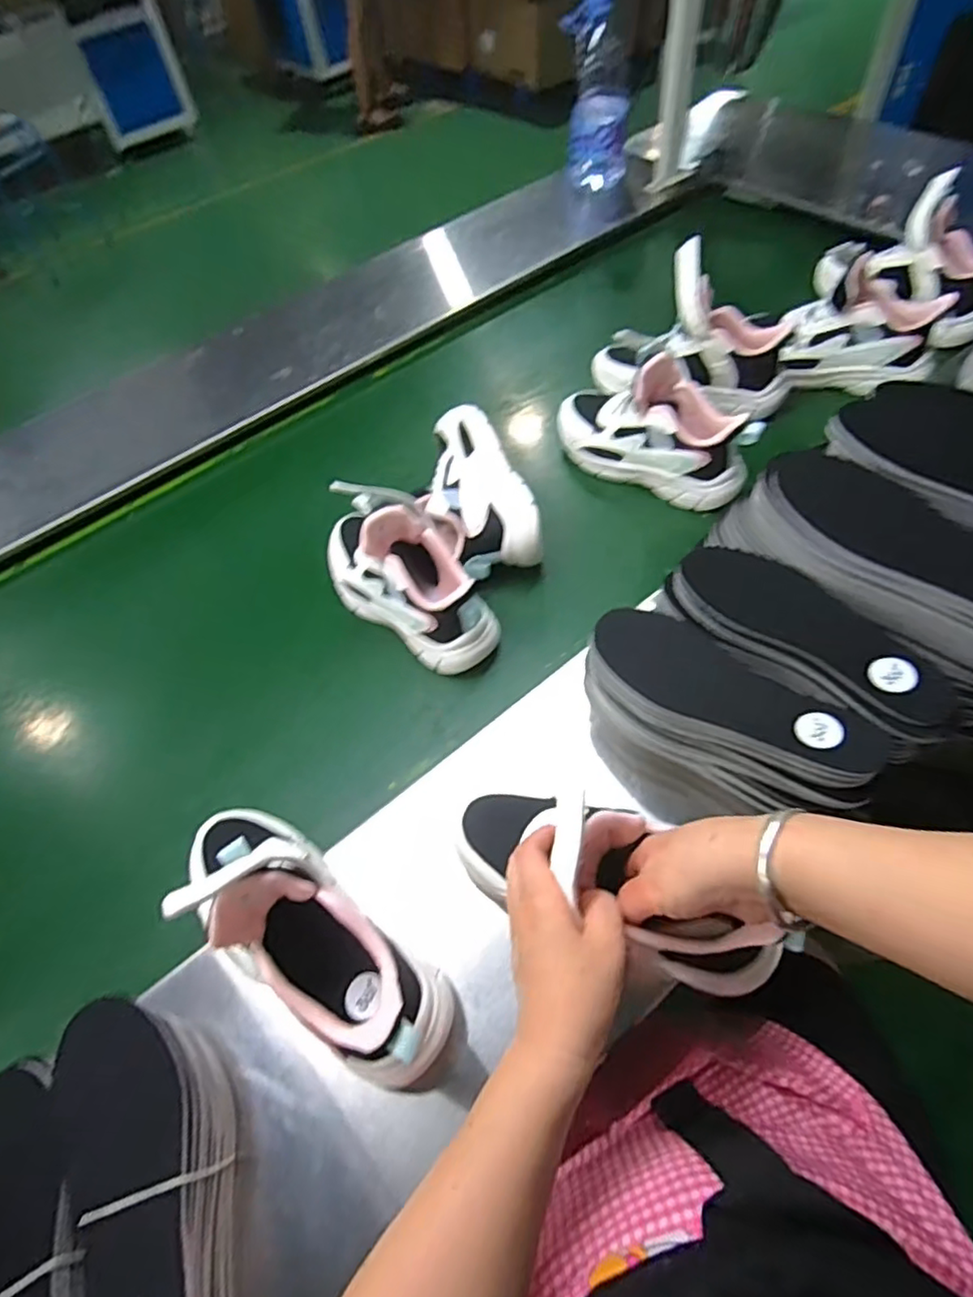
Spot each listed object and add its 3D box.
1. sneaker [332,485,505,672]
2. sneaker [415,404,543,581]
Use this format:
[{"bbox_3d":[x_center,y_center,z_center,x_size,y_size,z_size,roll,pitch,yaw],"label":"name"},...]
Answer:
[{"bbox_3d":[-0.083,-0.084,0.595,0.217,0.135,0.078,38,66,20],"label":"sneaker"},{"bbox_3d":[-0.022,-0.167,0.681,0.097,0.074,0.205,-22,62,-13],"label":"sneaker"}]

